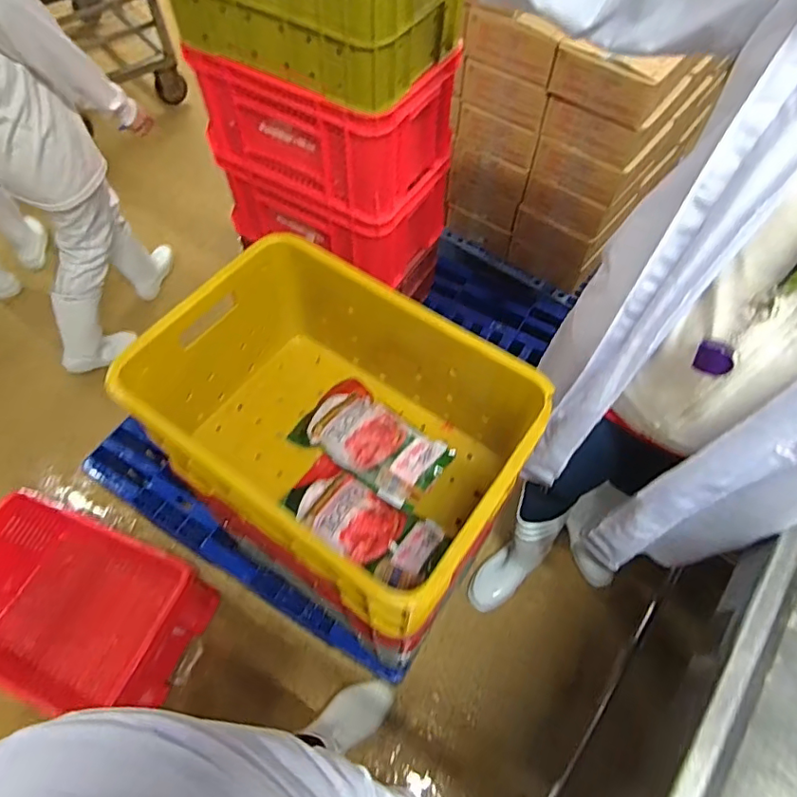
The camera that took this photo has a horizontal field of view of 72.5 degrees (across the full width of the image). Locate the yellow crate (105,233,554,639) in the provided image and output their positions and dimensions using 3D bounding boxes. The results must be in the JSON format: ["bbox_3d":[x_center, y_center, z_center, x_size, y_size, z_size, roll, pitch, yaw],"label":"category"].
[{"bbox_3d":[-0.083,0.037,0.820,0.506,0.254,0.369,32,64,17],"label":"yellow crate"}]

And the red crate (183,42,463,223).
[{"bbox_3d":[-0.168,-0.649,1.232,0.500,0.253,0.324,30,63,16],"label":"red crate"}]

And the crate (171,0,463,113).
[{"bbox_3d":[-0.154,-0.778,1.016,0.464,0.222,0.314,30,63,16],"label":"crate"}]

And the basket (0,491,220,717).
[{"bbox_3d":[-0.766,0.503,1.317,0.542,0.262,0.388,18,60,10],"label":"basket"}]

